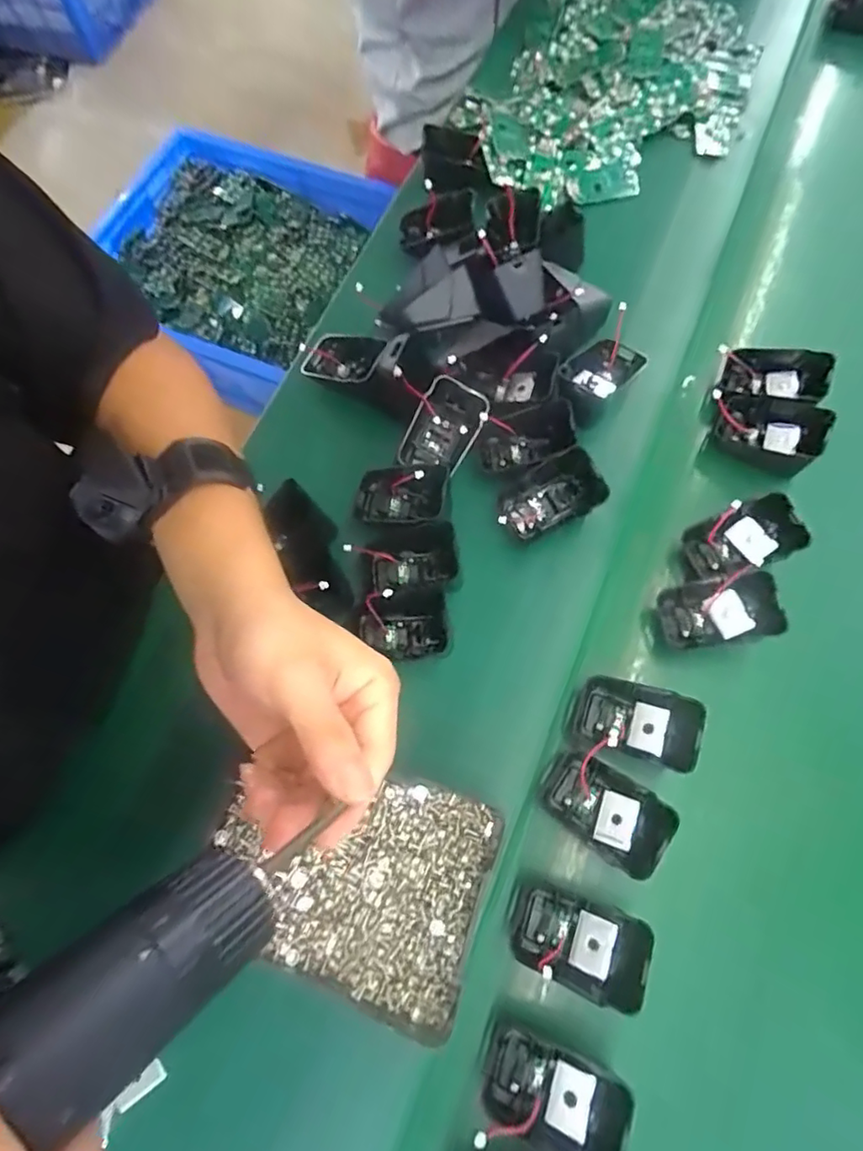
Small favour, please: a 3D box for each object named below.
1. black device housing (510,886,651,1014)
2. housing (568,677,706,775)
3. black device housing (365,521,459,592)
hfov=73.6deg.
[{"bbox_3d":[0.080,0.203,0.318,0.069,0.023,0.045,15,73,9],"label":"black device housing"},{"bbox_3d":[0.125,0.089,0.352,0.071,0.030,0.043,17,74,10],"label":"housing"},{"bbox_3d":[-0.013,-0.015,0.405,0.059,0.021,0.044,-5,71,3],"label":"black device housing"}]

